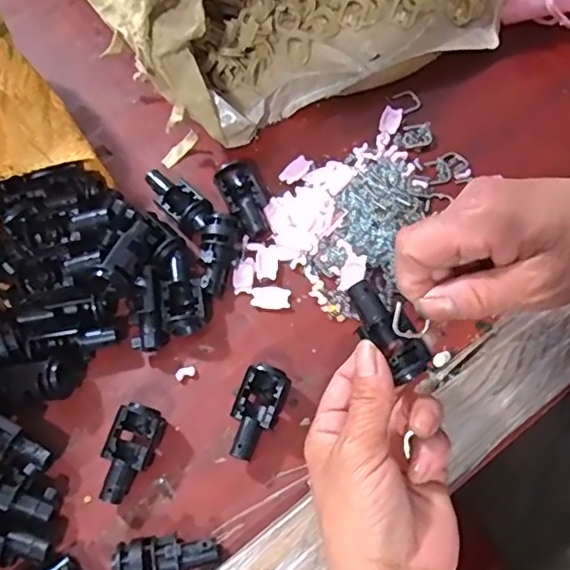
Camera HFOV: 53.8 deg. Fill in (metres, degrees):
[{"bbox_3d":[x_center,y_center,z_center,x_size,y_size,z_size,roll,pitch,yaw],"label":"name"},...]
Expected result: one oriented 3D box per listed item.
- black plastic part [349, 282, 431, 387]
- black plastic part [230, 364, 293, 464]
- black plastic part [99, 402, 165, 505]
[{"bbox_3d":[0.049,0.022,0.276,0.022,0.028,0.052,-34,78,-12],"label":"black plastic part"},{"bbox_3d":[-0.018,0.074,0.325,0.026,0.026,0.052,23,69,11],"label":"black plastic part"},{"bbox_3d":[-0.090,0.095,0.319,0.024,0.025,0.053,18,69,9],"label":"black plastic part"}]

